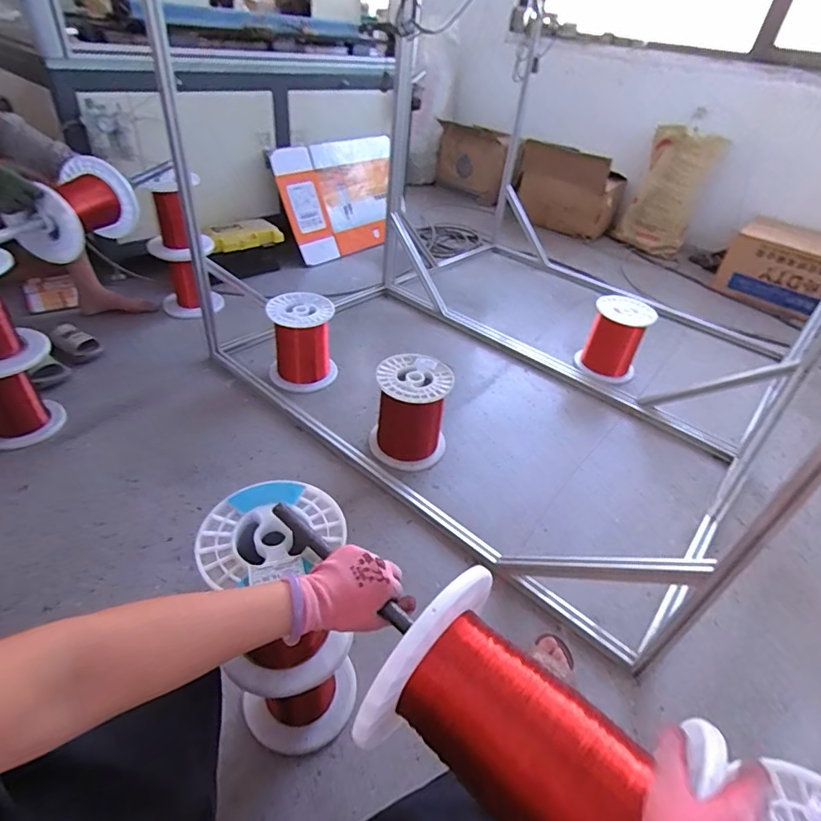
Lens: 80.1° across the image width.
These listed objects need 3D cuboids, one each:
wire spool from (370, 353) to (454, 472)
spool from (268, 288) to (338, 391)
[{"bbox_3d":[0.005,0.007,1.308,0.187,0.245,0.188,4,40,-3],"label":"wire spool"},{"bbox_3d":[-0.339,-0.214,1.524,0.206,0.230,0.202,-4,41,-12],"label":"spool"}]

